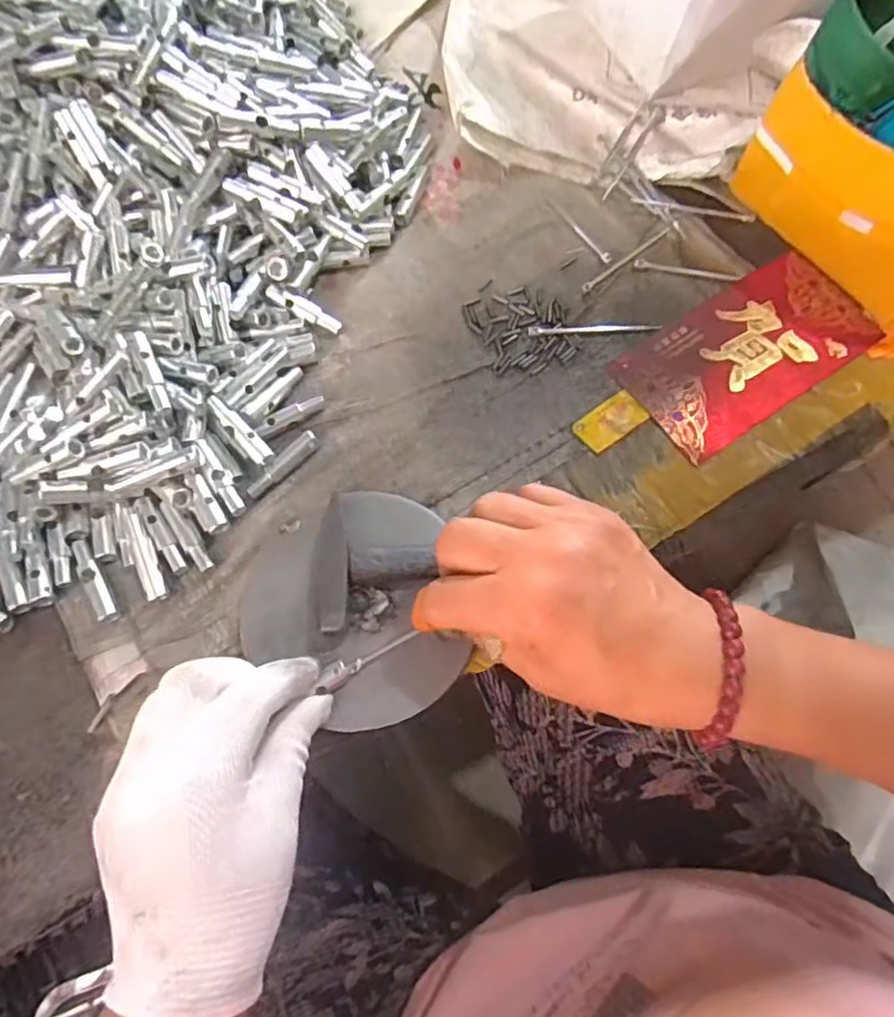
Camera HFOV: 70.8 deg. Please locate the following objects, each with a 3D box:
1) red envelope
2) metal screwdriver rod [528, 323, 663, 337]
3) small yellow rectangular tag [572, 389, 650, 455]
[{"bbox_3d":[0.196,-0.105,0.408,0.164,0.006,0.086,-33,75,-12],"label":"red envelope"},{"bbox_3d":[0.098,-0.120,0.415,0.087,0.004,0.008,-3,71,-3],"label":"metal screwdriver rod"},{"bbox_3d":[0.102,-0.054,0.389,0.045,0.004,0.025,-35,76,-12],"label":"small yellow rectangular tag"}]

